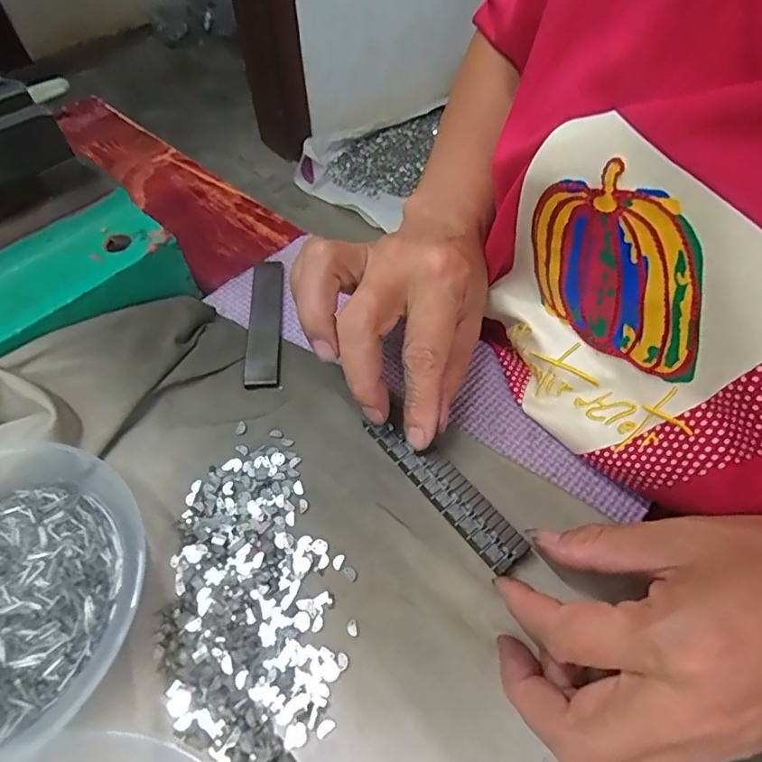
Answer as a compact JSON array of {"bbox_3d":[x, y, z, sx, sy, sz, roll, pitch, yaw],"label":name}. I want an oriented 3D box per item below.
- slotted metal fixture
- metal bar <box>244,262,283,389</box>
[{"bbox_3d":[0.028,0.048,0.242,0.021,0.004,0.091,-36,62,-23],"label":"slotted metal fixture"},{"bbox_3d":[-0.069,-0.037,0.311,0.018,0.007,0.101,-4,55,-3],"label":"metal bar"}]

